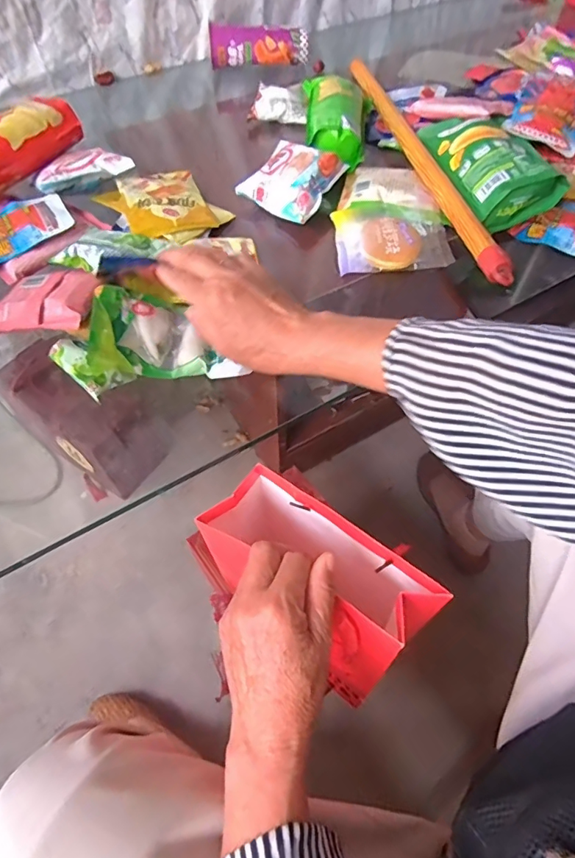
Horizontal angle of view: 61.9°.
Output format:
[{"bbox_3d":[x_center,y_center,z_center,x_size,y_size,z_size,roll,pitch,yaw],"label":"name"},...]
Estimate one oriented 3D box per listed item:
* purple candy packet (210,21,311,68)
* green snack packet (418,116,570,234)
[{"bbox_3d":[-0.048,-0.668,0.838,0.168,0.048,0.044,1,58,2],"label":"purple candy packet"},{"bbox_3d":[0.251,-0.344,0.600,0.101,0.057,0.220,-7,58,-3],"label":"green snack packet"}]

